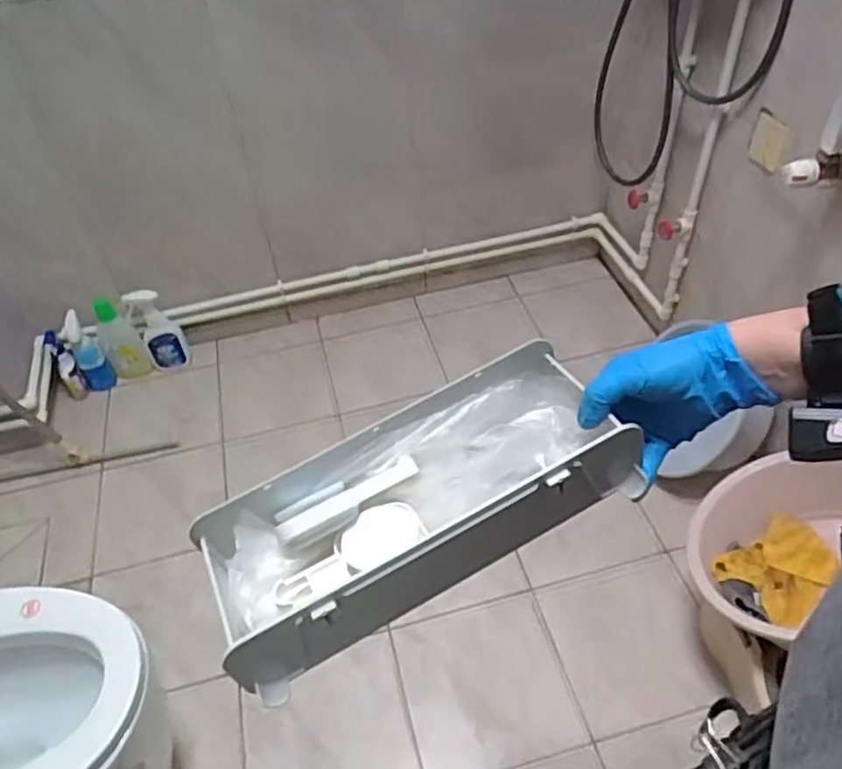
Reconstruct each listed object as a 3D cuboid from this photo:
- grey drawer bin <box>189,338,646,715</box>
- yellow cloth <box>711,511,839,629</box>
[{"bbox_3d":[-0.003,0.087,0.496,0.304,0.062,0.138,-28,49,-10],"label":"grey drawer bin"},{"bbox_3d":[0.567,0.284,1.077,0.174,0.052,0.138,-31,51,-24],"label":"yellow cloth"}]

